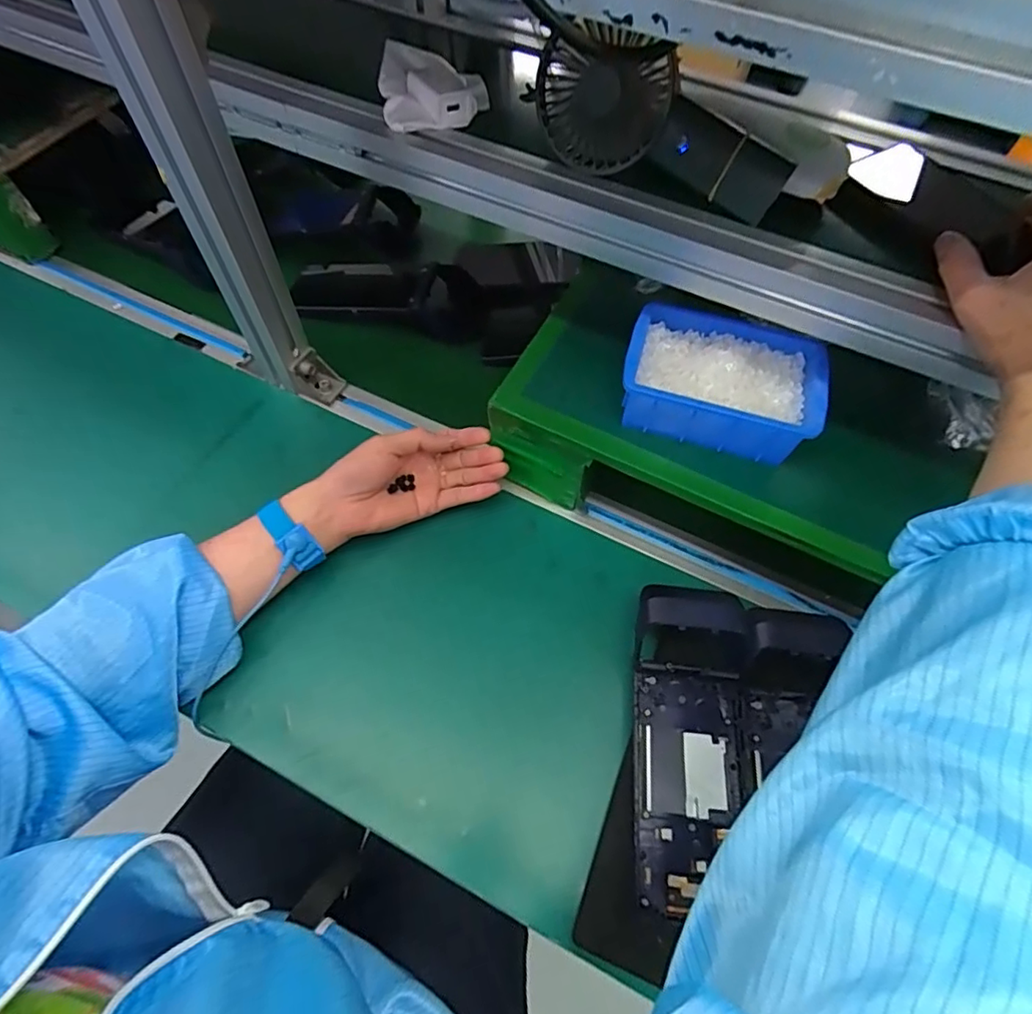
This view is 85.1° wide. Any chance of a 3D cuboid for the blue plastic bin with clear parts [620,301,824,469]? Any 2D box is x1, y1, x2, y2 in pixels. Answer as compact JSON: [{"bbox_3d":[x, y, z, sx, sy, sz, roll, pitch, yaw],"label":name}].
[{"bbox_3d":[0.162,-0.102,0.452,0.151,0.045,0.105,16,62,6],"label":"blue plastic bin with clear parts"}]

